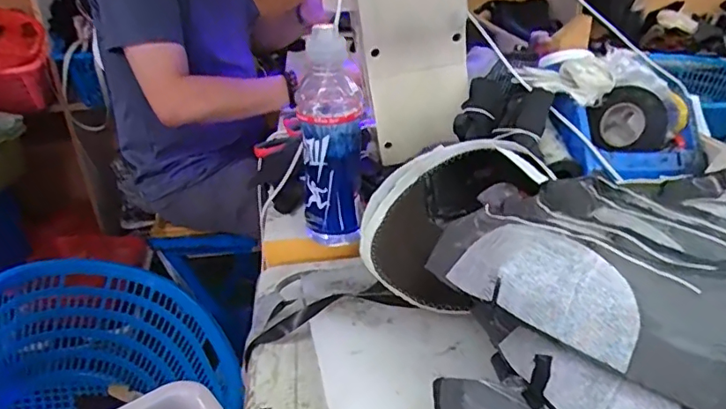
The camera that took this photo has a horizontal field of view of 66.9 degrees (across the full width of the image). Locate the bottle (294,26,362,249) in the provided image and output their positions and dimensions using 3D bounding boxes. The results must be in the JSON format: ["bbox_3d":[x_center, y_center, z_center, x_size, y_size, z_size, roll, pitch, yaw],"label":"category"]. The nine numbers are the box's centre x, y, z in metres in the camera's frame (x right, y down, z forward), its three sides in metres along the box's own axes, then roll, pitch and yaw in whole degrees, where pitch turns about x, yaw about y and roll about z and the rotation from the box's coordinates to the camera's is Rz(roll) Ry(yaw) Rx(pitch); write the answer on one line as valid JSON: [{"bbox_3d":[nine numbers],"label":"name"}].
[{"bbox_3d":[-0.036,-0.070,0.597,0.066,0.218,0.061,-3,29,-1],"label":"bottle"}]

